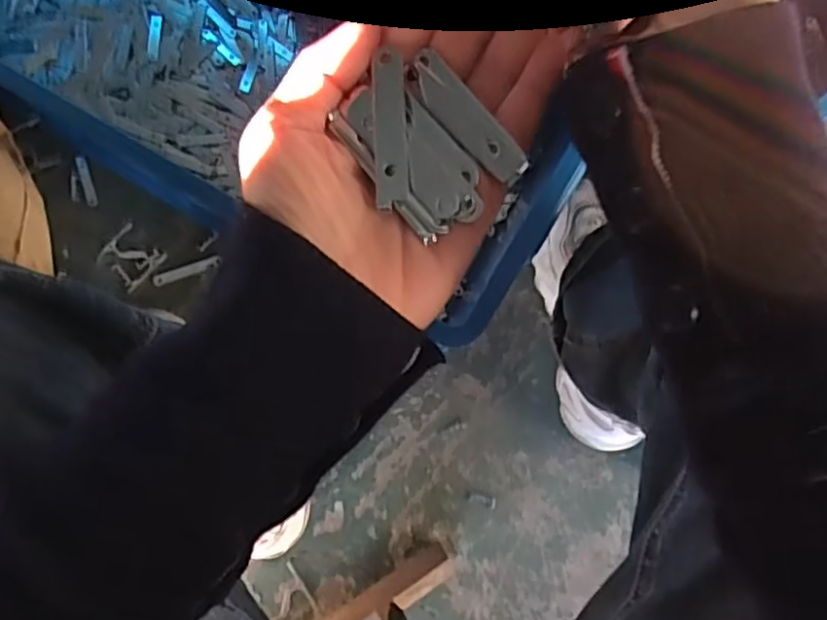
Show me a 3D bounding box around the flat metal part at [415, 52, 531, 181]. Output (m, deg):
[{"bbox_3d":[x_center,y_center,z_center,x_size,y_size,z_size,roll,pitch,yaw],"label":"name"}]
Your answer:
[{"bbox_3d":[0.016,-0.060,0.222,0.012,0.004,0.050,-44,77,18],"label":"flat metal part"}]

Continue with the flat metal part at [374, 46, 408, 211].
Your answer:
[{"bbox_3d":[-0.007,-0.056,0.220,0.010,0.004,0.048,-1,84,-4],"label":"flat metal part"}]

